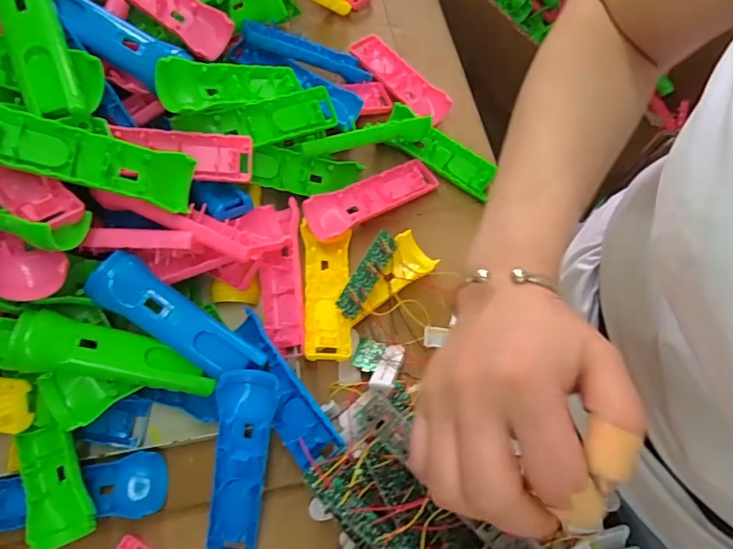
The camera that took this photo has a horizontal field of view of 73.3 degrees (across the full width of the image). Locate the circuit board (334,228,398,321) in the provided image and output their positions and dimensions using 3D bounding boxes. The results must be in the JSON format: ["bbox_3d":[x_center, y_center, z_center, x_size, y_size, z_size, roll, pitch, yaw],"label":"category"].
[{"bbox_3d":[0.002,-0.002,0.487,0.024,0.006,0.104,40,58,-13],"label":"circuit board"}]

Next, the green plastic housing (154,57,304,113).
[{"bbox_3d":[-0.123,-0.182,0.479,0.156,0.039,0.047,-24,66,-43],"label":"green plastic housing"}]

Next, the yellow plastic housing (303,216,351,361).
[{"bbox_3d":[-0.037,0.013,0.479,0.046,0.019,0.144,-4,68,-2],"label":"yellow plastic housing"}]

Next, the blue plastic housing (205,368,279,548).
[{"bbox_3d":[-0.106,0.161,0.416,0.046,0.021,0.157,6,88,2],"label":"blue plastic housing"}]

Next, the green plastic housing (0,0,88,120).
[{"bbox_3d":[-0.260,-0.186,0.385,0.043,0.024,0.146,-21,84,-9],"label":"green plastic housing"}]

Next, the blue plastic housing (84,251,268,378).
[{"bbox_3d":[-0.161,0.041,0.421,0.152,0.016,0.044,37,70,-15],"label":"blue plastic housing"}]

